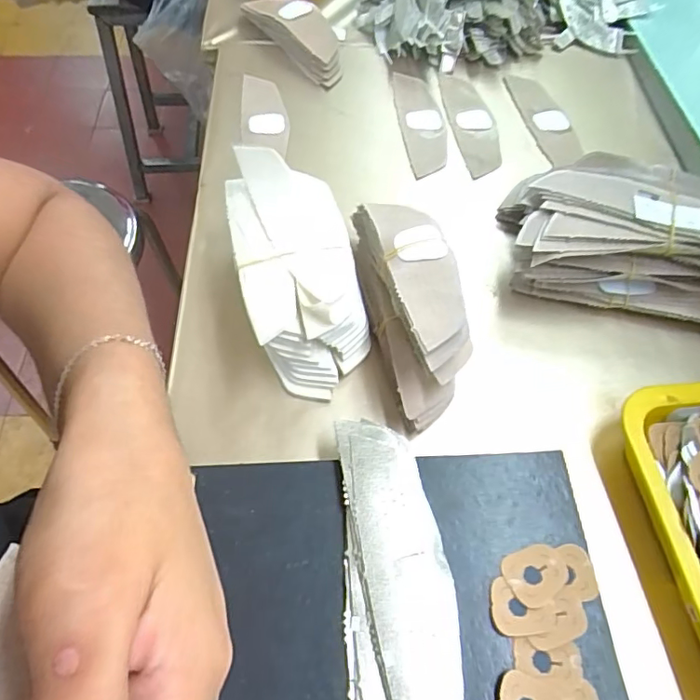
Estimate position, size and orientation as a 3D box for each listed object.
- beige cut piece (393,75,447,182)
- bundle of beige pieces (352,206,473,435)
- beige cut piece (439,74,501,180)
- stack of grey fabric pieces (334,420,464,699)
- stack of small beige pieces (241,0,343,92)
[{"bbox_3d":[0.083,-0.266,0.621,0.047,0.009,0.185,-3,59,-6],"label":"beige cut piece"},{"bbox_3d":[0.049,-0.044,0.439,0.057,0.080,0.198,-9,60,-8],"label":"bundle of beige pieces"},{"bbox_3d":[0.143,-0.265,0.619,0.047,0.004,0.175,-5,60,-5],"label":"beige cut piece"},{"bbox_3d":[0.029,0.137,0.343,0.066,0.016,0.187,-1,59,-3],"label":"stack of grey fabric pieces"},{"bbox_3d":[-0.062,-0.406,0.679,0.064,0.042,0.187,-32,66,-19],"label":"stack of small beige pieces"}]

